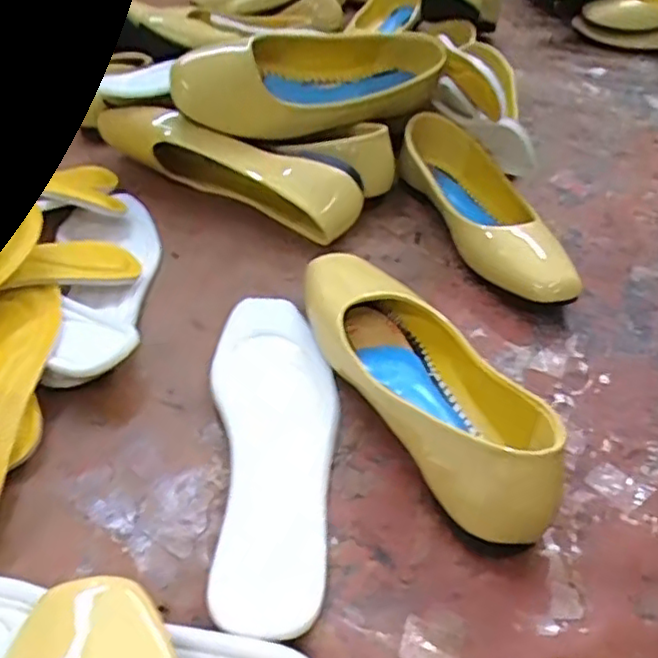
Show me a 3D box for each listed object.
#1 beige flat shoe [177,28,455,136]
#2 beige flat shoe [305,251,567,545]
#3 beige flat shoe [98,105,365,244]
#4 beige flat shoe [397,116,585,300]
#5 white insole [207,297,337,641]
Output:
[{"bbox_3d":[-0.019,-0.219,0.577,0.236,0.069,0.075,-13,44,-21],"label":"beige flat shoe"},{"bbox_3d":[0.053,0.019,0.409,0.084,0.062,0.251,-13,43,-21],"label":"beige flat shoe"},{"bbox_3d":[-0.089,-0.141,0.584,0.243,0.065,0.066,24,43,21],"label":"beige flat shoe"},{"bbox_3d":[0.135,-0.103,0.564,0.084,0.063,0.230,-7,42,-15],"label":"beige flat shoe"},{"bbox_3d":[-0.032,0.063,0.383,0.072,0.019,0.233,1,40,-6],"label":"white insole"}]

